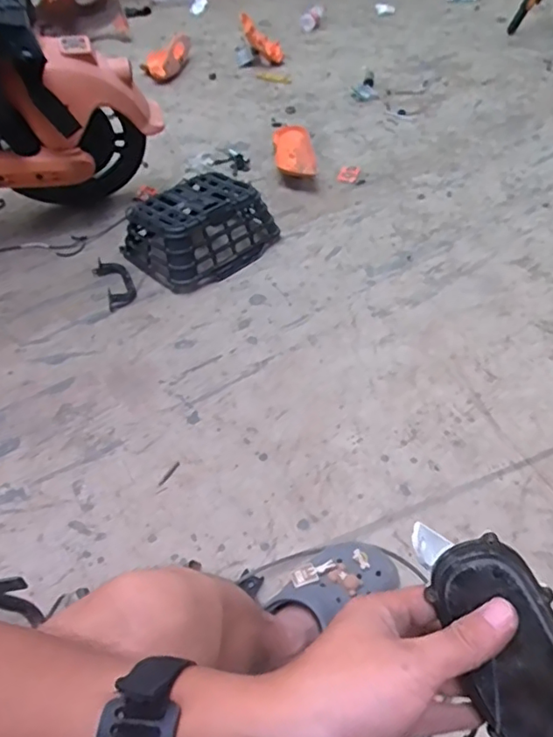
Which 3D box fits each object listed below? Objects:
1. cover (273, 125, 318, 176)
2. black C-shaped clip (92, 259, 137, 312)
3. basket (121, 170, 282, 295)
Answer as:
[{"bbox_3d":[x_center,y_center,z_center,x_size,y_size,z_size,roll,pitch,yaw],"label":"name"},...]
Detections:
[{"bbox_3d":[0.050,-0.629,1.589,0.108,0.036,0.289,-5,49,1],"label":"cover"},{"bbox_3d":[-0.352,-0.189,1.211,0.068,0.026,0.155,-23,51,-15],"label":"black C-shaped clip"},{"bbox_3d":[-0.177,-0.318,1.259,0.299,0.123,0.230,-38,56,-25],"label":"basket"}]

